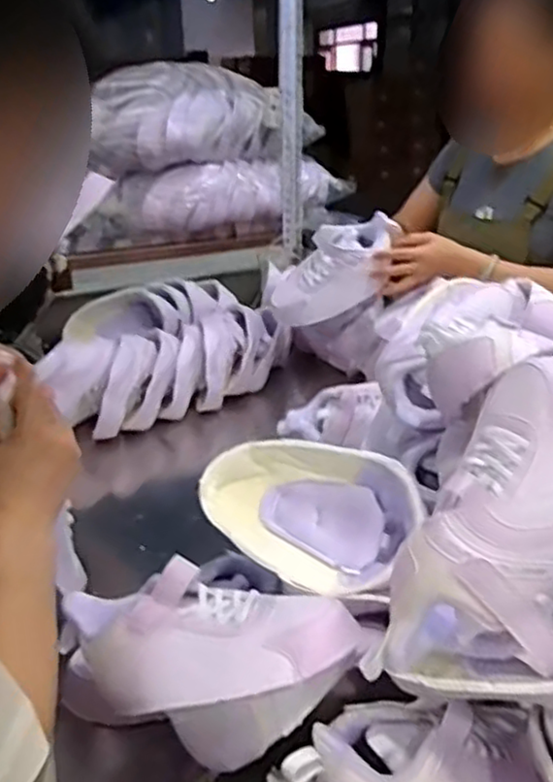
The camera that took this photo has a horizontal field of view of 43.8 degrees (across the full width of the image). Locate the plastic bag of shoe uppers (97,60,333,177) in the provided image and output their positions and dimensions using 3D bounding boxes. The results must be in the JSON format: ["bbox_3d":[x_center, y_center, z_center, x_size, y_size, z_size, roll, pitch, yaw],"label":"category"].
[{"bbox_3d":[-0.166,-0.676,1.696,0.537,0.221,0.358,-1,24,2],"label":"plastic bag of shoe uppers"}]

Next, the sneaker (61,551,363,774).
[{"bbox_3d":[-0.054,0.207,0.547,0.242,0.090,0.118,1,24,6],"label":"sneaker"}]

